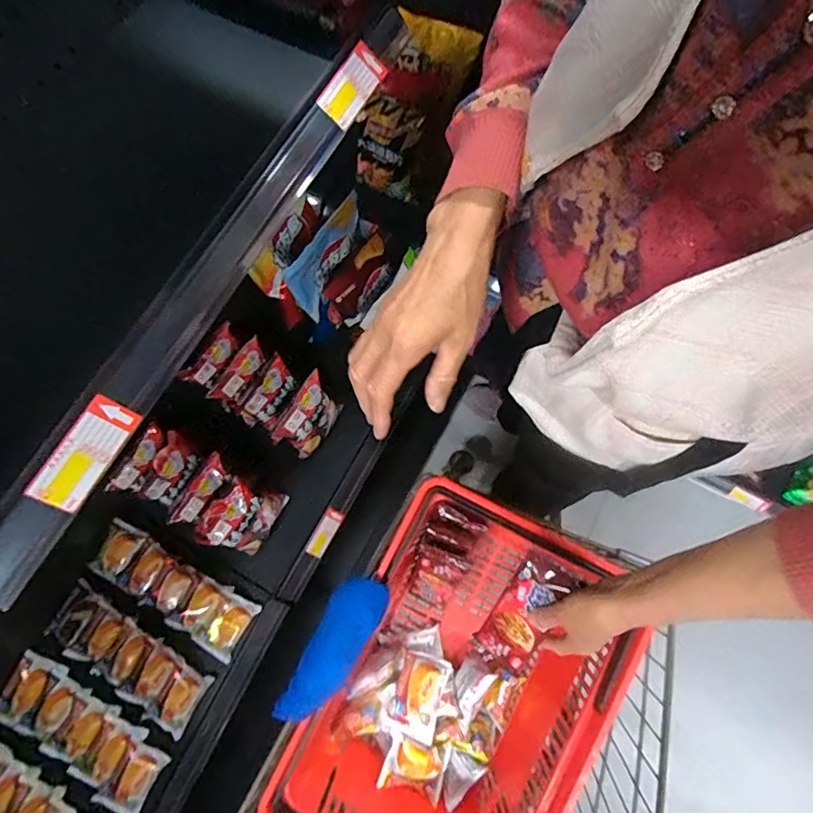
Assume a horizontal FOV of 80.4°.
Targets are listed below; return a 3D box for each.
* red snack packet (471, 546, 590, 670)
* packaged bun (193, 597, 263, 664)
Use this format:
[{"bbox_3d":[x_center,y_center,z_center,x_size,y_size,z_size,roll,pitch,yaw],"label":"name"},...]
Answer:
[{"bbox_3d":[0.133,0.254,0.575,0.061,0.223,0.025,20,35,8],"label":"red snack packet"},{"bbox_3d":[-0.324,0.390,0.856,0.077,0.033,0.107,28,75,10],"label":"packaged bun"}]

